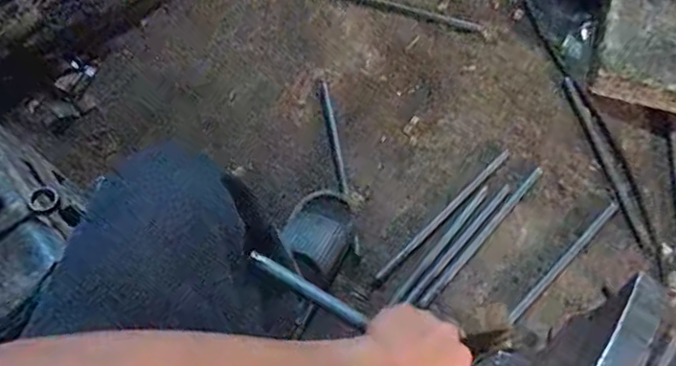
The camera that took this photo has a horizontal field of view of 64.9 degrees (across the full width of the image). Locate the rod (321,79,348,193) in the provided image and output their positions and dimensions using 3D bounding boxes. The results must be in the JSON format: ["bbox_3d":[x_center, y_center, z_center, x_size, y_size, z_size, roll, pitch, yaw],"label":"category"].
[{"bbox_3d":[-0.008,-0.087,0.970,0.013,0.017,0.235,-8,69,-5],"label":"rod"}]

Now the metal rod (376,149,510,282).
[{"bbox_3d":[0.187,0.050,0.918,0.333,0.009,0.015,-41,75,-16],"label":"metal rod"}]

